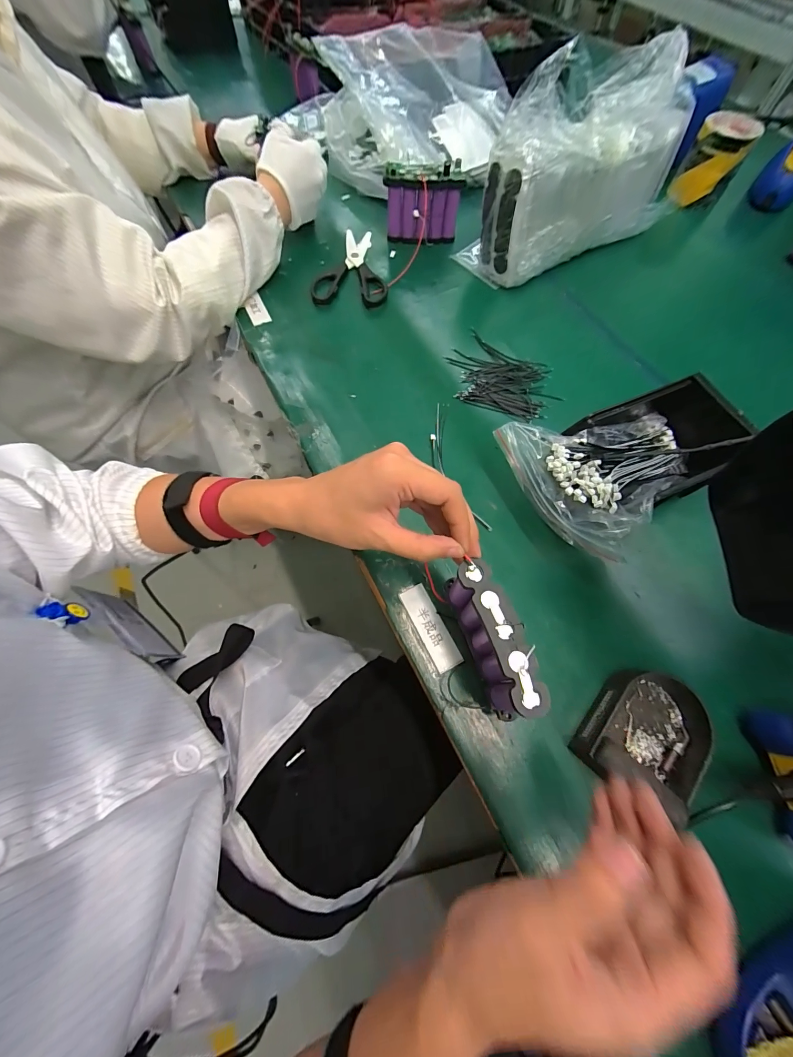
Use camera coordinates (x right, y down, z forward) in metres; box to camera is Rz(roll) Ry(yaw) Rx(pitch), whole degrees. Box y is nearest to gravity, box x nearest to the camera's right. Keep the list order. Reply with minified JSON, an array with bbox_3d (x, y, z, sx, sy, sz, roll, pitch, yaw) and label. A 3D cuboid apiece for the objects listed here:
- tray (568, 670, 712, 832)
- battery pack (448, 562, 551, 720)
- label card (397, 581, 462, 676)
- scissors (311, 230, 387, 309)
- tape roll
[{"bbox_3d":[0.208,0.168,0.286,0.084,0.038,0.105,37,70,14],"label":"tray"},{"bbox_3d":[0.074,0.087,0.268,0.025,0.076,0.114,-17,69,-9],"label":"battery pack"},{"bbox_3d":[0.032,0.093,0.327,0.025,0.004,0.081,-25,68,-12],"label":"label card"},{"bbox_3d":[-0.070,-0.405,0.537,0.109,0.016,0.180,0,66,-1],"label":"scissors"},{"bbox_3d":[0.532,-0.620,0.587,0.084,0.088,0.096,33,70,11],"label":"tape roll"}]

